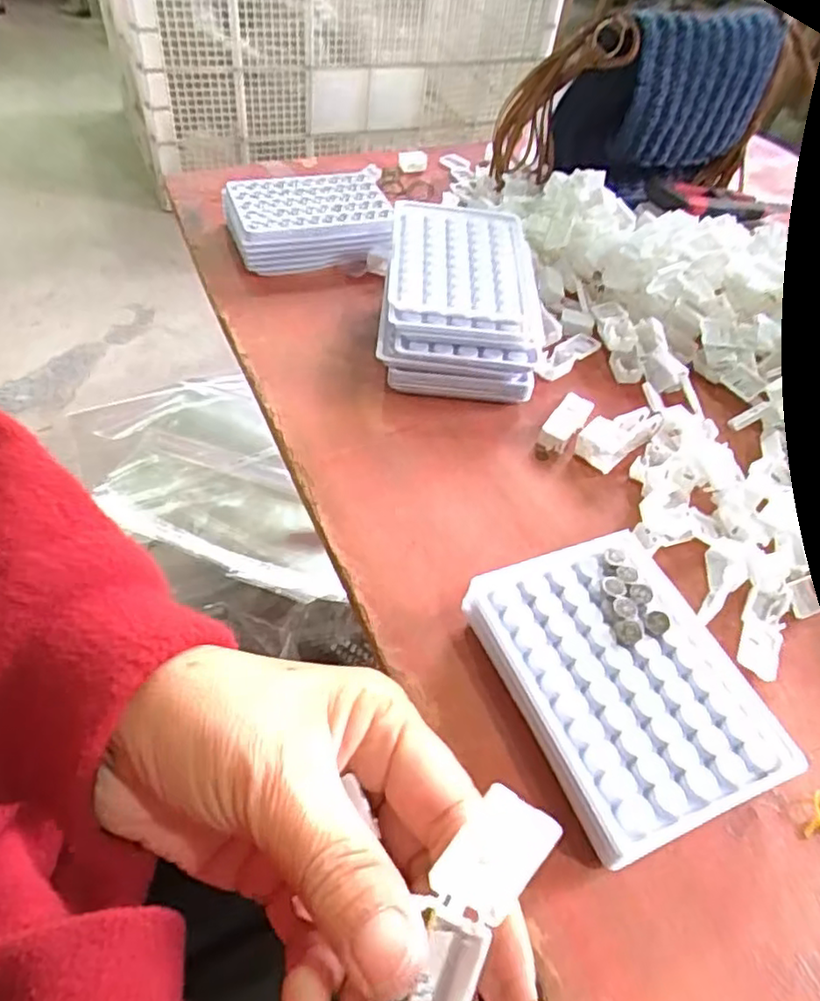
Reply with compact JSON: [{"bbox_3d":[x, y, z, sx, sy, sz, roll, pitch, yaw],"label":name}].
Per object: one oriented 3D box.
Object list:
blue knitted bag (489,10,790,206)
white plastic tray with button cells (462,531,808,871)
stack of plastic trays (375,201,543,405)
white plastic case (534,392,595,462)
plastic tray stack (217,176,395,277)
[{"bbox_3d":[0.199,-0.340,0.585,0.221,0.140,0.096,-7,50,-9],"label":"blue knitted bag"},{"bbox_3d":[0.094,0.080,0.303,0.096,0.027,0.128,-15,53,-19],"label":"white plastic tray with button cells"},{"bbox_3d":[0.035,-0.141,0.469,0.104,0.052,0.155,6,49,-1],"label":"stack of plastic trays"},{"bbox_3d":[0.100,-0.049,0.431,0.019,0.008,0.064,28,52,16],"label":"white plastic case"},{"bbox_3d":[-0.081,-0.224,0.543,0.129,0.039,0.099,-3,50,-9],"label":"plastic tray stack"}]

